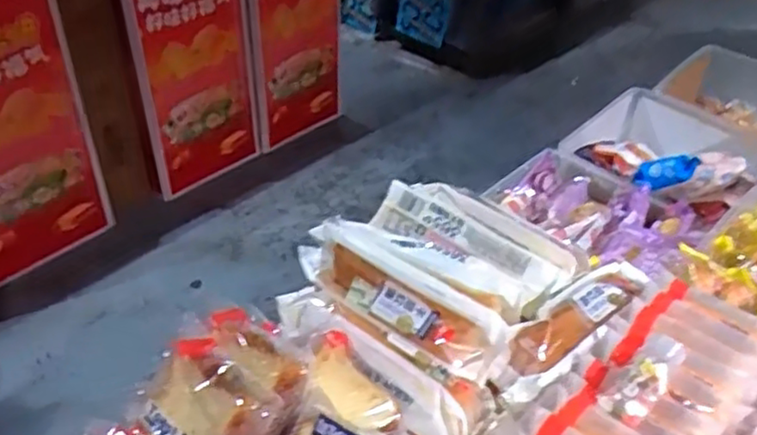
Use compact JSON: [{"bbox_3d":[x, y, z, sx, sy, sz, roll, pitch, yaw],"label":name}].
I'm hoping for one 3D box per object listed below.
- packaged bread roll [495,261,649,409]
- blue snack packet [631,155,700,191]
[{"bbox_3d":[0.208,0.107,0.711,0.242,0.039,0.060,-26,48,-31],"label":"packaged bread roll"},{"bbox_3d":[0.420,-0.067,1.006,0.040,0.035,0.111,-39,18,-35],"label":"blue snack packet"}]

